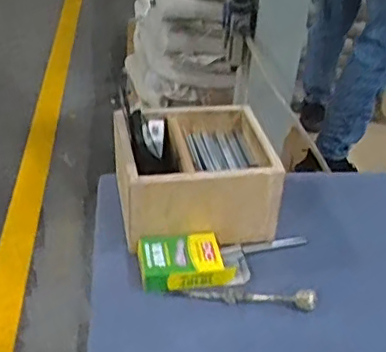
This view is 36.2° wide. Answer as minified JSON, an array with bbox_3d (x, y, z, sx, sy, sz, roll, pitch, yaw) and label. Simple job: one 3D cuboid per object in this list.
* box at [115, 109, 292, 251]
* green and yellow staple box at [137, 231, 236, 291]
[{"bbox_3d":[-0.001,-0.004,0.904,0.214,0.132,0.199,-4,39,-12],"label":"box"},{"bbox_3d":[-0.011,0.119,0.827,0.125,0.034,0.074,-3,39,-11],"label":"green and yellow staple box"}]

